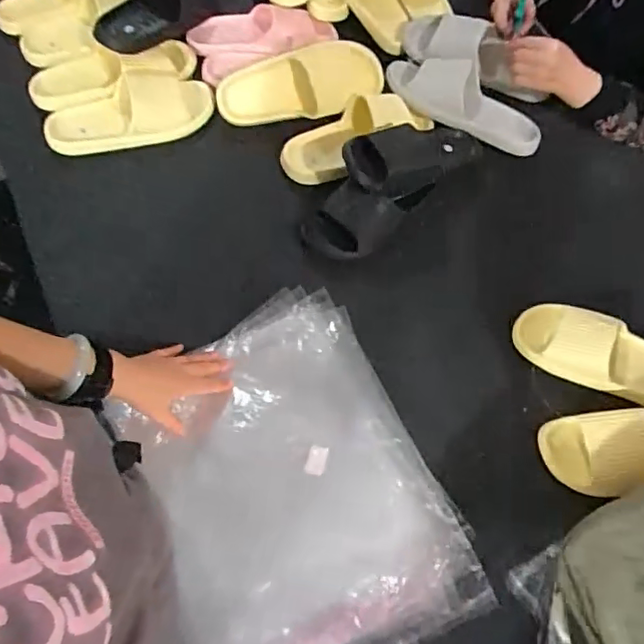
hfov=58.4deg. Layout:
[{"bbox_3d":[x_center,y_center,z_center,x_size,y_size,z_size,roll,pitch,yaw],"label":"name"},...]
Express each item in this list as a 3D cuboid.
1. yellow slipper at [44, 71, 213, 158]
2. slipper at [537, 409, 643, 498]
[{"bbox_3d":[-0.312,-0.337,0.939,0.261,0.051,0.102,-22,69,-13],"label":"yellow slipper"},{"bbox_3d":[0.413,0.159,0.734,0.247,0.058,0.104,-4,66,-5],"label":"slipper"}]

